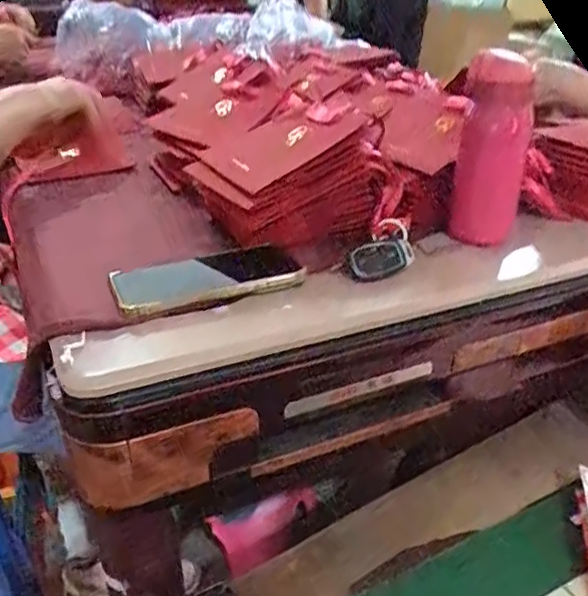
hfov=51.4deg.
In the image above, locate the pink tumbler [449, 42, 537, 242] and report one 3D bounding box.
[{"bbox_3d":[0.192,-0.140,0.592,0.063,0.168,0.058,9,30,15],"label":"pink tumbler"}]

